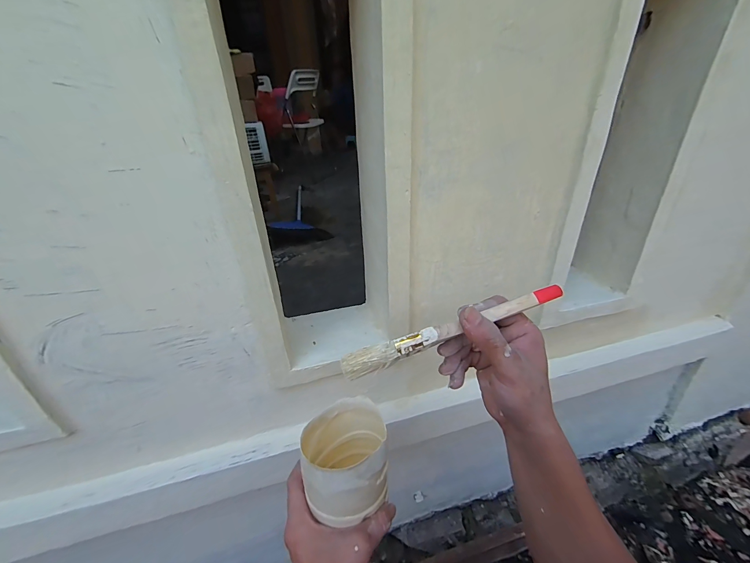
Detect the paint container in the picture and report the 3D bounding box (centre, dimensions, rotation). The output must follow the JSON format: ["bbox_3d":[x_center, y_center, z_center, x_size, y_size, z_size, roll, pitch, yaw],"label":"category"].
[{"bbox_3d":[-0.027,0.179,0.332,0.080,0.080,0.091,-1,29,4],"label":"paint container"}]

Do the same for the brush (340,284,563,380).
[{"bbox_3d":[0.066,0.039,0.263,0.188,0.024,0.017,-19,31,-9],"label":"brush"}]

